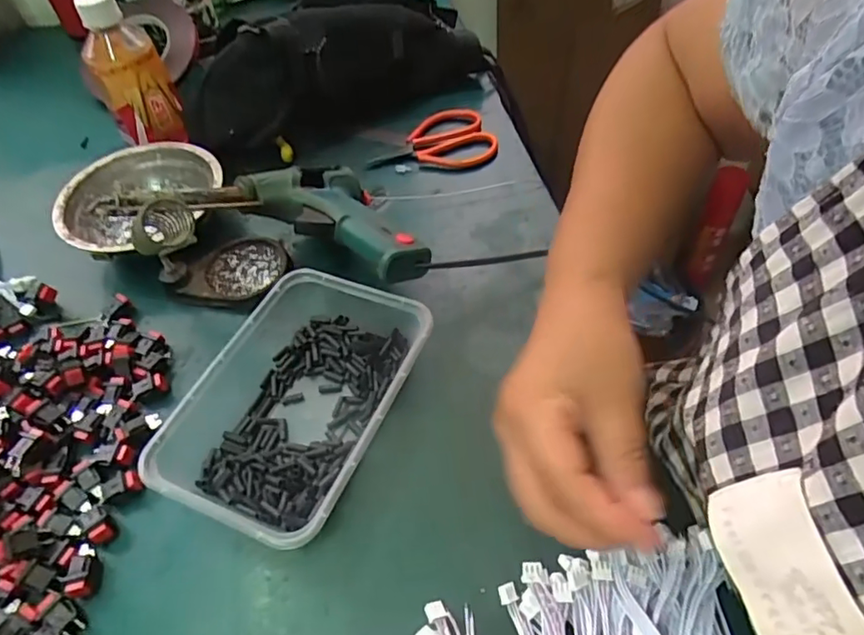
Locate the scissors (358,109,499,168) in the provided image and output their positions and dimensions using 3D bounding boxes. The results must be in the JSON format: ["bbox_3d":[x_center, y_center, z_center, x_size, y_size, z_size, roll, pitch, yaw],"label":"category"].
[{"bbox_3d":[-0.004,-0.162,0.534,0.114,0.017,0.075,-11,51,-5],"label":"scissors"}]

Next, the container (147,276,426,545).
[{"bbox_3d":[-0.085,0.049,0.351,0.128,0.043,0.163,18,54,17],"label":"container"}]

